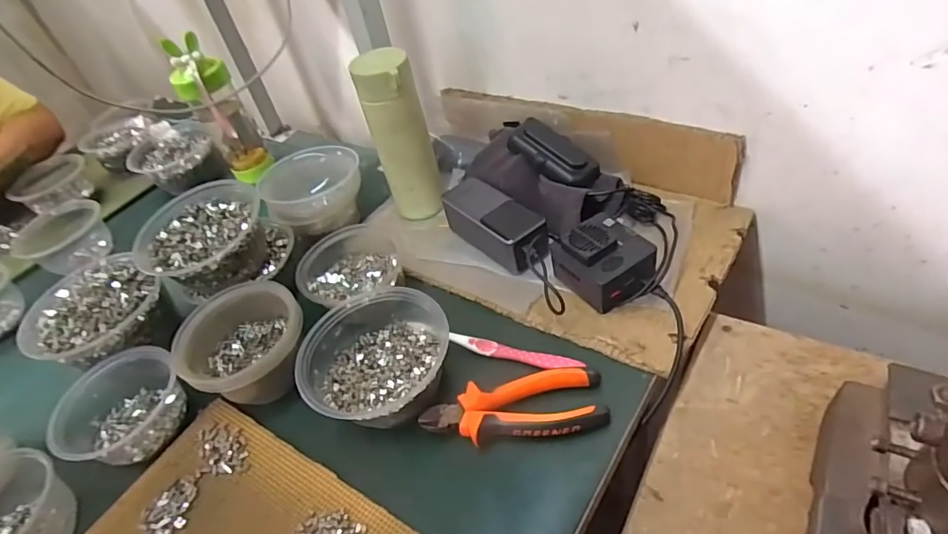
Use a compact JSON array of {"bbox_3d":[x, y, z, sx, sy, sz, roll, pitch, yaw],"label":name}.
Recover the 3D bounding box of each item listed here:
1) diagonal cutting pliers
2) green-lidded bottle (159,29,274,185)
[{"bbox_3d":[0.033,0.121,0.441,0.152,0.021,0.052,-11,44,4],"label":"diagonal cutting pliers"},{"bbox_3d":[-0.355,-0.208,0.741,0.073,0.211,0.064,-28,45,-13],"label":"green-lidded bottle"}]

